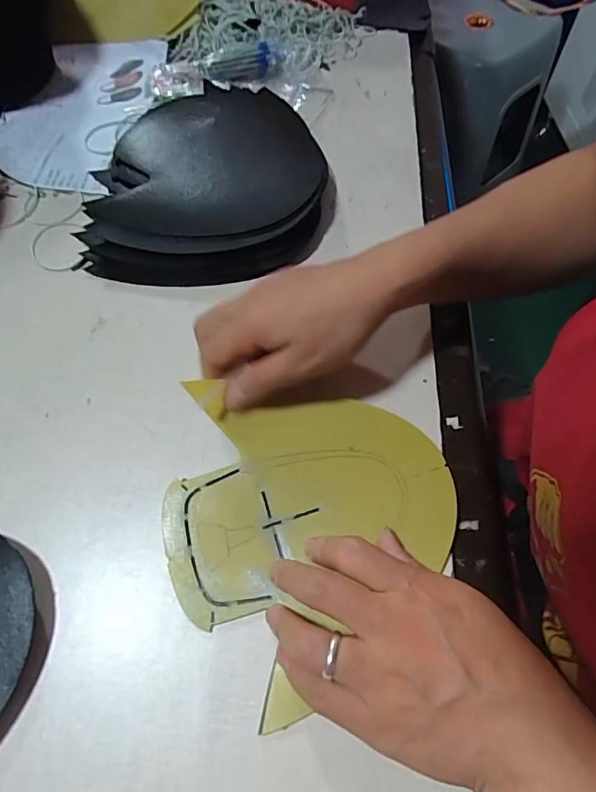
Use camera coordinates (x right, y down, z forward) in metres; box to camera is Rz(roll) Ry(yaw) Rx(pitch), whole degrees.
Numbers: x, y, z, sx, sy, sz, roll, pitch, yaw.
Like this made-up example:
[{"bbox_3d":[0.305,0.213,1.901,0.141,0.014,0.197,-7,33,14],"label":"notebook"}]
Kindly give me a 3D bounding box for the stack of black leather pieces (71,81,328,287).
[{"bbox_3d":[-0.073,-0.196,0.422,0.186,0.042,0.222,5,63,2],"label":"stack of black leather pieces"}]

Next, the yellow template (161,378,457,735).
[{"bbox_3d":[0.009,0.082,0.280,0.174,0.030,0.180,1,63,0],"label":"yellow template"}]

